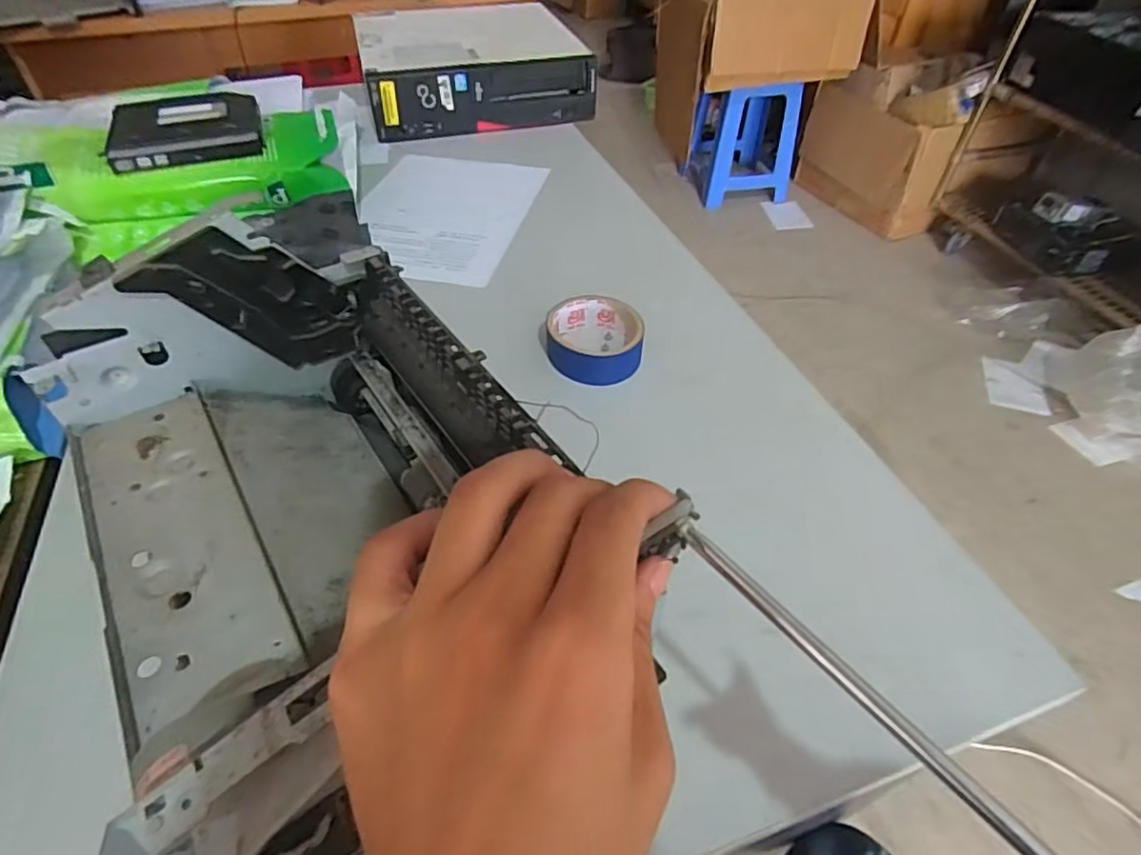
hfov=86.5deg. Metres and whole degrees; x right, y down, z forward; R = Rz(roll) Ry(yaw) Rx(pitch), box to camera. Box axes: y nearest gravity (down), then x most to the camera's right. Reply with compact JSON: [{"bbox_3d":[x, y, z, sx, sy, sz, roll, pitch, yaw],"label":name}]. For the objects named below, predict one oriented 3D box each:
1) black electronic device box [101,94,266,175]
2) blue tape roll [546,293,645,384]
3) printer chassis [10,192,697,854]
[{"bbox_3d":[-0.388,-0.305,0.616,0.136,0.019,0.138,-18,49,-17],"label":"black electronic device box"},{"bbox_3d":[0.022,-0.082,0.550,0.084,0.039,0.077,1,47,-1],"label":"blue tape roll"},{"bbox_3d":[-0.134,0.033,0.312,0.202,0.137,0.313,-26,52,-23],"label":"printer chassis"}]

